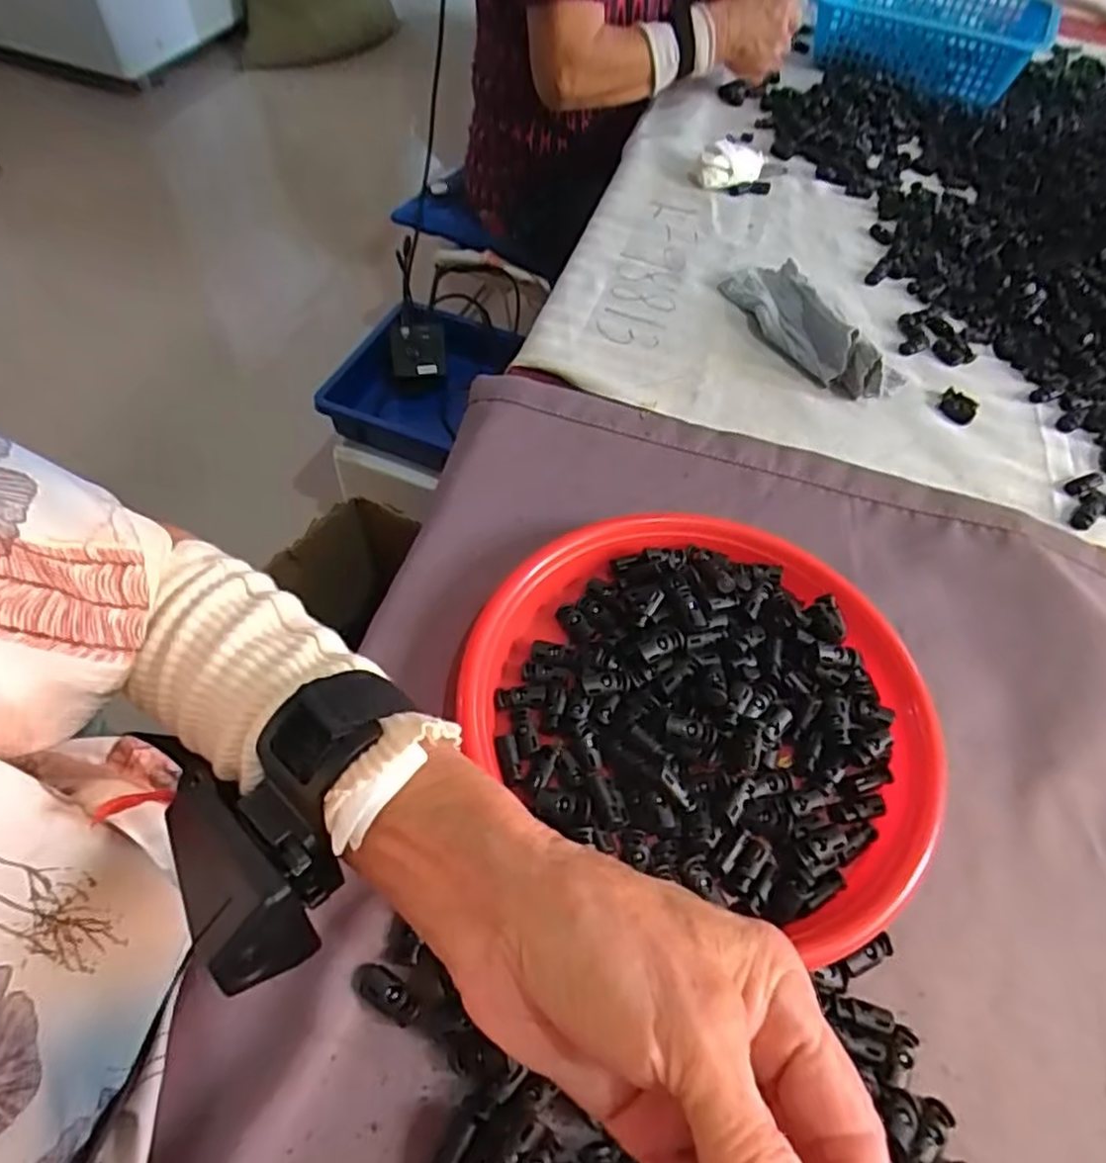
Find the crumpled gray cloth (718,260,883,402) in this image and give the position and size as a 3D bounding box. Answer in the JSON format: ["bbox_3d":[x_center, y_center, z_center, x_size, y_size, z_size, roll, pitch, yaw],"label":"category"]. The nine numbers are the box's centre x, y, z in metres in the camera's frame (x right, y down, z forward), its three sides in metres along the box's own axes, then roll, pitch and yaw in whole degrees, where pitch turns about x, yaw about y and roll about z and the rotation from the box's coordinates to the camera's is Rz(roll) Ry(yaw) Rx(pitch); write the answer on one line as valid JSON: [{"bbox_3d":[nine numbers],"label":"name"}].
[{"bbox_3d":[0.207,-0.221,0.583,0.063,0.041,0.177,-11,58,-11],"label":"crumpled gray cloth"}]

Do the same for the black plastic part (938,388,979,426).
[{"bbox_3d":[0.329,-0.143,0.562,0.029,0.010,0.020,37,61,19],"label":"black plastic part"}]

